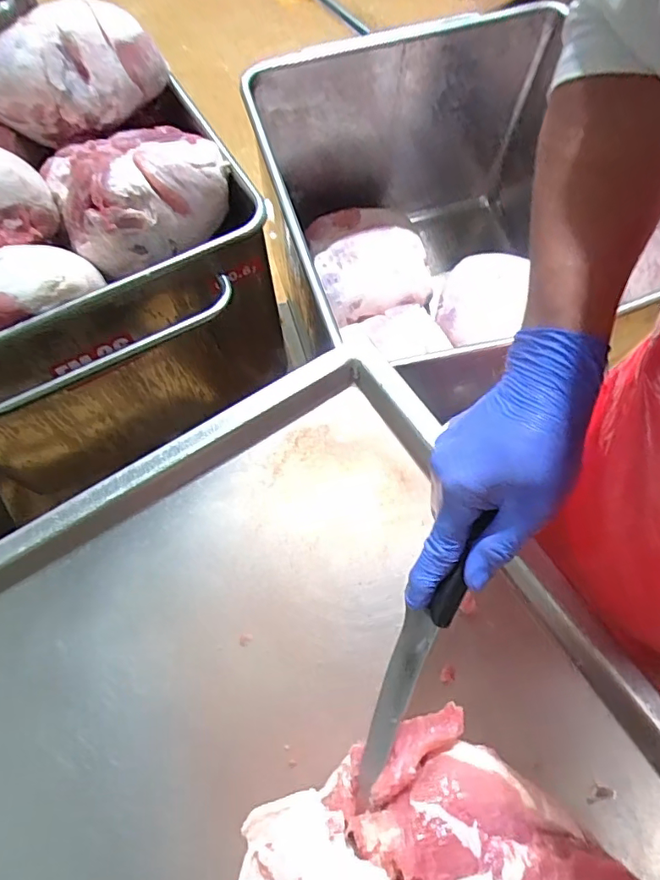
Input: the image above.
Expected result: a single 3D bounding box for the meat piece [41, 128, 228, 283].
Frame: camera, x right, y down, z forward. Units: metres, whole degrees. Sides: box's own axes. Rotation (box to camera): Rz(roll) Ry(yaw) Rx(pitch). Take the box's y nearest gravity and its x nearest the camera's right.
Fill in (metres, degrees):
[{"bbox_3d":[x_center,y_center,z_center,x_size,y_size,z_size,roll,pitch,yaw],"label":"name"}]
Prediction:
[{"bbox_3d":[-0.319,-0.439,0.876,0.274,0.115,0.258,-26,70,-9],"label":"meat piece"}]

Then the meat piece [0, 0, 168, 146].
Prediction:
[{"bbox_3d":[-0.431,-0.615,0.892,0.285,0.146,0.118,-36,74,-12],"label":"meat piece"}]

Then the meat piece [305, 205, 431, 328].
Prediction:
[{"bbox_3d":[0.096,-0.444,1.287,0.290,0.100,0.272,-17,69,-5],"label":"meat piece"}]

